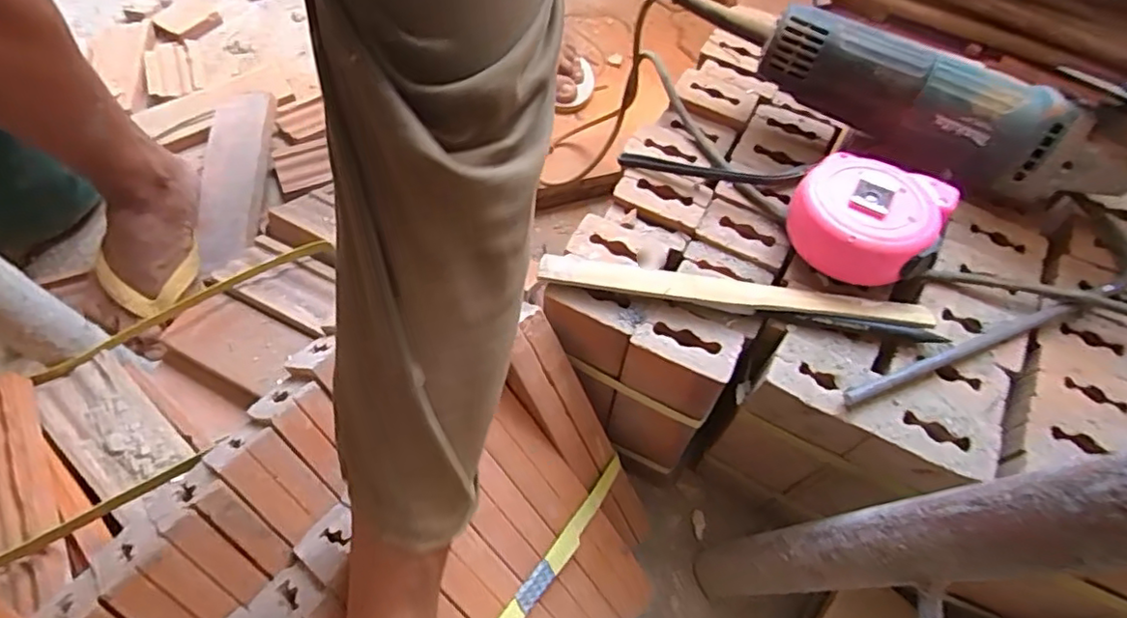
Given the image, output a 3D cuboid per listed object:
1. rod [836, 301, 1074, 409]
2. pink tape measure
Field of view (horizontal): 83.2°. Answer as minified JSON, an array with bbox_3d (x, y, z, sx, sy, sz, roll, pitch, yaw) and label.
[{"bbox_3d":[0.234,0.027,0.375,0.160,0.008,0.010,-19,64,-12],"label":"rod"},{"bbox_3d":[0.188,-0.057,0.399,0.087,0.043,0.088,1,62,-2],"label":"pink tape measure"}]

